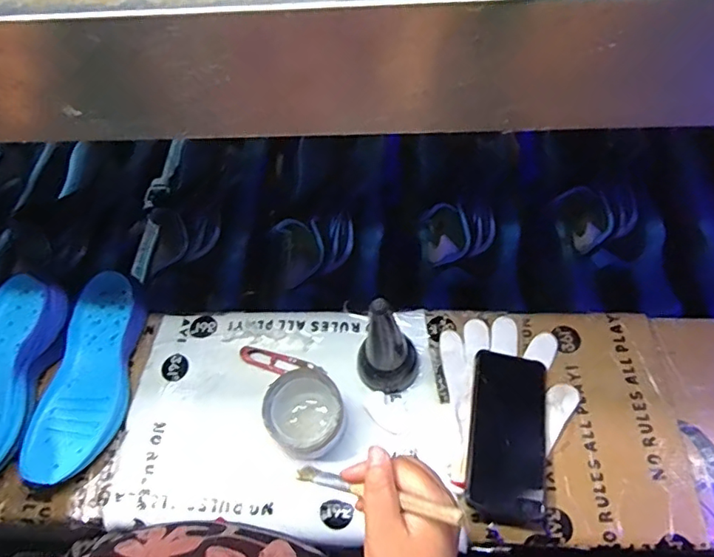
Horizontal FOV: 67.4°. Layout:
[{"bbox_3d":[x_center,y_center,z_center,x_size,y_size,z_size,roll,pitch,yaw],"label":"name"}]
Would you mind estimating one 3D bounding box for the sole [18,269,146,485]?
[{"bbox_3d":[-0.311,0.109,0.620,0.092,0.045,0.238,5,62,8],"label":"sole"}]

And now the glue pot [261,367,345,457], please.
[{"bbox_3d":[-0.053,0.145,0.567,0.081,0.046,0.082,-2,61,4],"label":"glue pot"}]

